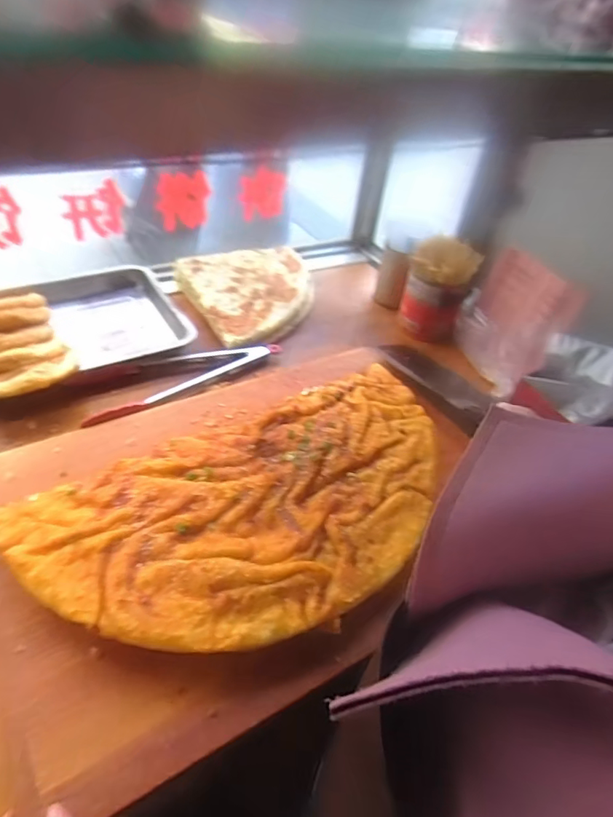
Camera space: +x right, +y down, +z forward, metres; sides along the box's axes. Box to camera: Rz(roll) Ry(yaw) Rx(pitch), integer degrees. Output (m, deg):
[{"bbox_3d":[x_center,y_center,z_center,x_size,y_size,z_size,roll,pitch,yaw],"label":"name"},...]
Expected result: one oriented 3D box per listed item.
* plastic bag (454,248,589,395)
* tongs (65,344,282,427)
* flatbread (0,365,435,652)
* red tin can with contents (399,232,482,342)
[{"bbox_3d":[0.328,-0.143,0.853,0.056,0.197,0.191,-8,41,-34],"label":"plastic bag"},{"bbox_3d":[-0.174,-0.053,0.757,0.300,0.033,0.097,-19,48,-32],"label":"tongs"},{"bbox_3d":[-0.027,0.094,0.561,0.492,0.025,0.252,-23,54,-30],"label":"flatbread"},{"bbox_3d":[0.224,-0.198,0.925,0.099,0.165,0.105,7,39,-6],"label":"red tin can with contents"}]

